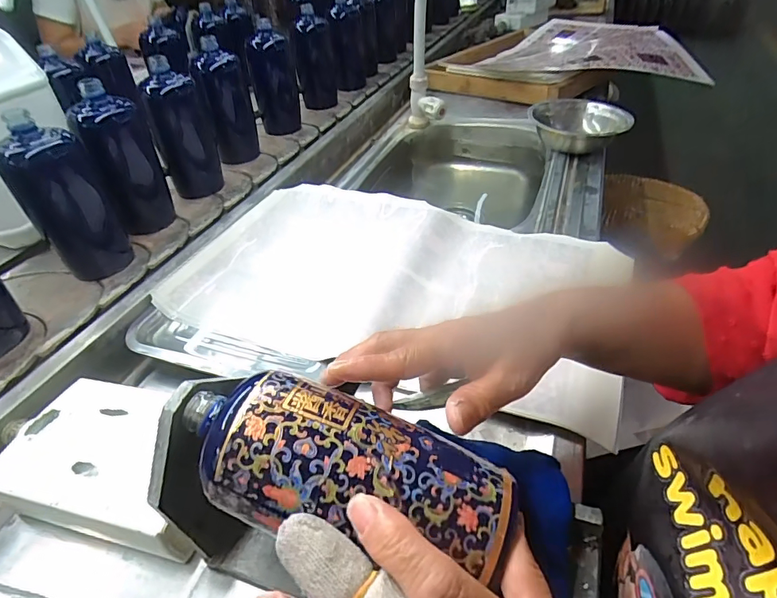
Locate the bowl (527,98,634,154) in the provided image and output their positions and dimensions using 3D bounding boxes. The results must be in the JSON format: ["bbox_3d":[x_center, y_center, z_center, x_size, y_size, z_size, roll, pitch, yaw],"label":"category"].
[{"bbox_3d":[0.321,-0.290,0.760,0.158,0.051,0.146,3,42,6],"label":"bowl"}]

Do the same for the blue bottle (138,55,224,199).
[{"bbox_3d":[-0.307,-0.247,0.668,0.071,0.169,0.068,-7,42,-6],"label":"blue bottle"}]

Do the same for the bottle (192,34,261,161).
[{"bbox_3d":[-0.272,-0.325,0.756,0.067,0.171,0.065,-4,42,-2],"label":"bottle"}]

